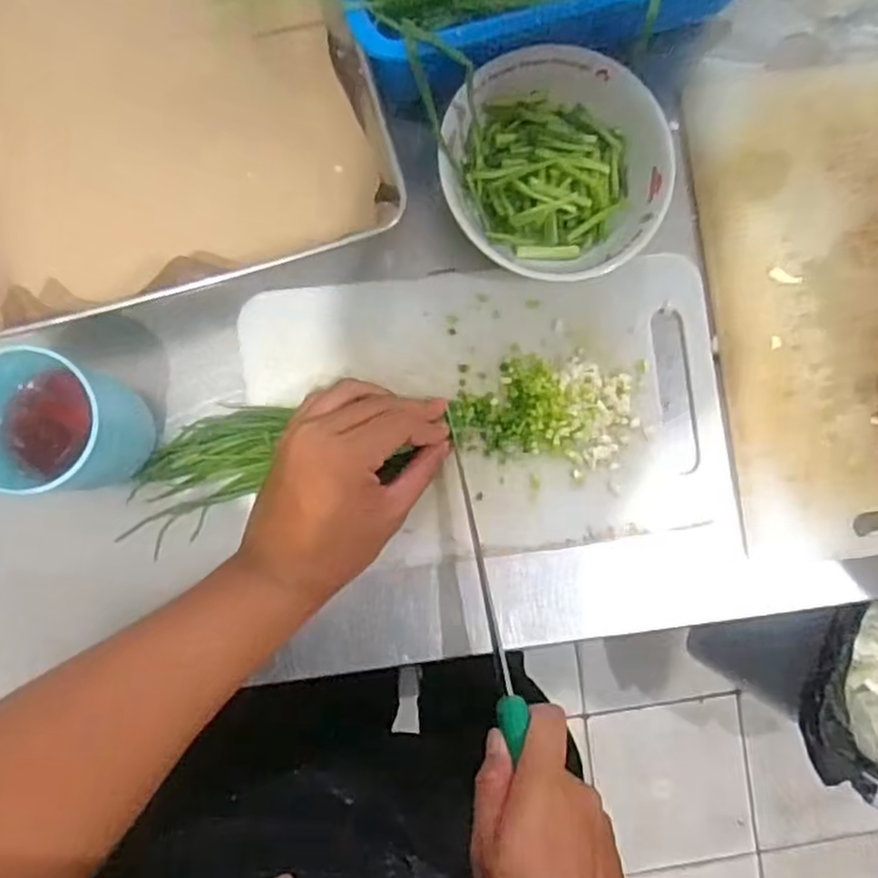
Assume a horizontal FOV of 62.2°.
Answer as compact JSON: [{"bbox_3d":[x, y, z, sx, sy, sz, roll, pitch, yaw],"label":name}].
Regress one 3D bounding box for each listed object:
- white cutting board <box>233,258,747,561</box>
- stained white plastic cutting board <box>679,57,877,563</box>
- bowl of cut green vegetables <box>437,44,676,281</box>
[{"bbox_3d":[0.039,-0.020,0.500,0.320,0.012,0.192,-7,89,-4],"label":"white cutting board"},{"bbox_3d":[0.308,-0.098,0.514,0.228,0.016,0.355,-7,90,-4],"label":"stained white plastic cutting board"},{"bbox_3d":[0.075,-0.181,0.484,0.144,0.047,0.137,0,89,-4],"label":"bowl of cut green vegetables"}]

